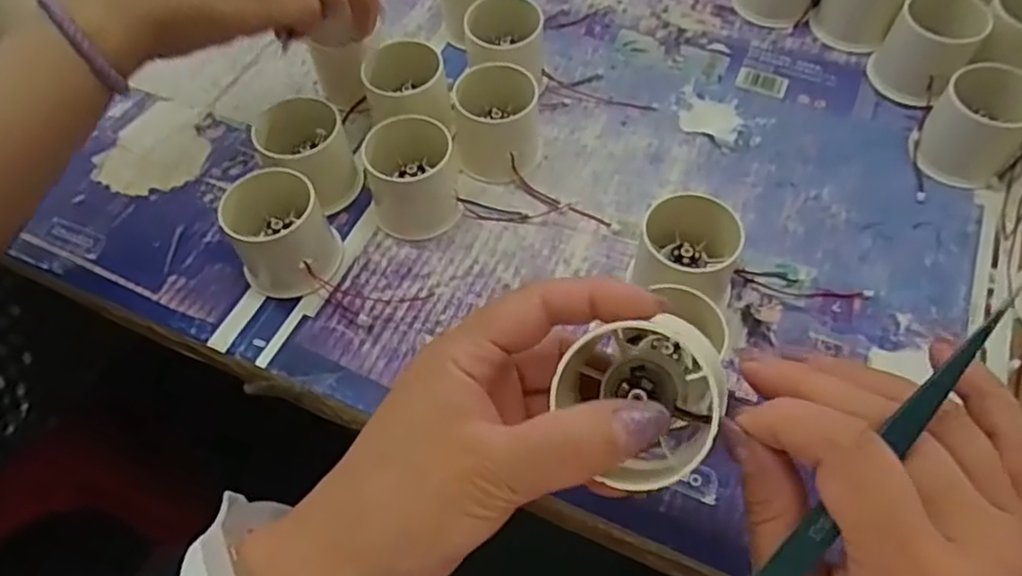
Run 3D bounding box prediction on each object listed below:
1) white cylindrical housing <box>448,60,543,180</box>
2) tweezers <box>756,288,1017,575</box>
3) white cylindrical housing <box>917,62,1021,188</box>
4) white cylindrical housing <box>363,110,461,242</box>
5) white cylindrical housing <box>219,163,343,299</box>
[{"bbox_3d":[-0.008,-0.103,0.431,0.054,0.050,0.050,-1,58,2],"label":"white cylindrical housing"},{"bbox_3d":[0.101,0.055,0.198,0.010,0.006,0.125,39,100,23],"label":"tweezers"},{"bbox_3d":[0.272,-0.095,0.404,0.046,0.050,0.048,-1,58,2],"label":"white cylindrical housing"},{"bbox_3d":[-0.057,-0.066,0.405,0.050,0.057,0.051,-1,58,2],"label":"white cylindrical housing"},{"bbox_3d":[-0.129,-0.031,0.391,0.053,0.049,0.057,-1,58,2],"label":"white cylindrical housing"}]

